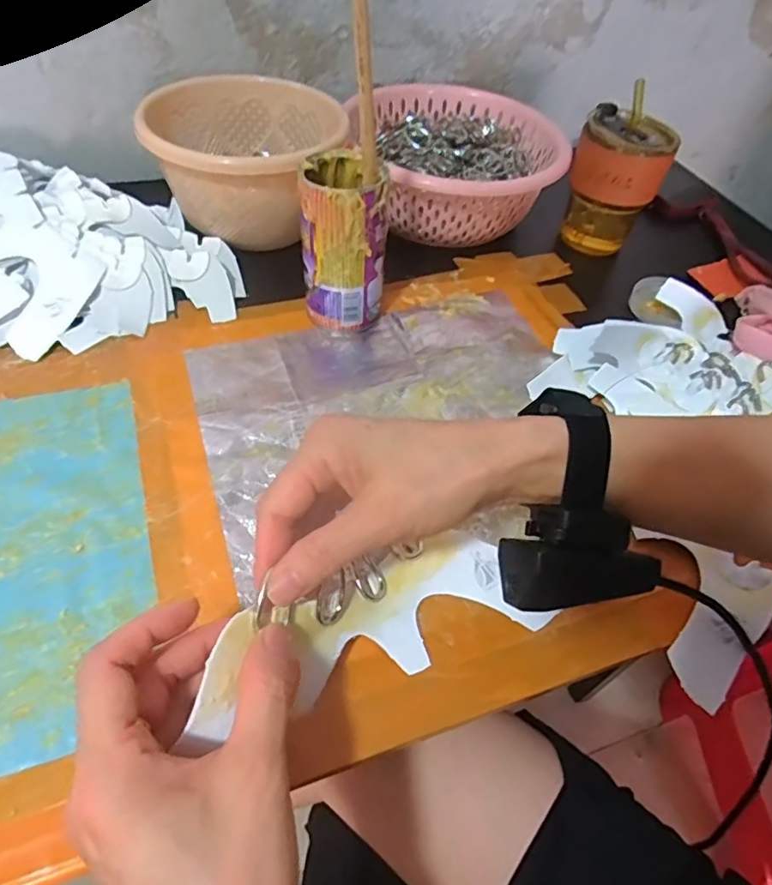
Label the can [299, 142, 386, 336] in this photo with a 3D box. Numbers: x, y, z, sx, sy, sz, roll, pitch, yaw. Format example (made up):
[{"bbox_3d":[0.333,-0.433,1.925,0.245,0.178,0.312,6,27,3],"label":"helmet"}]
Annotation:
[{"bbox_3d":[-0.032,-0.152,0.435,0.063,0.115,0.065,-1,51,-7],"label":"can"}]

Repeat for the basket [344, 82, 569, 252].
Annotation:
[{"bbox_3d":[0.067,-0.278,0.569,0.189,0.078,0.195,-7,52,-11],"label":"basket"}]

